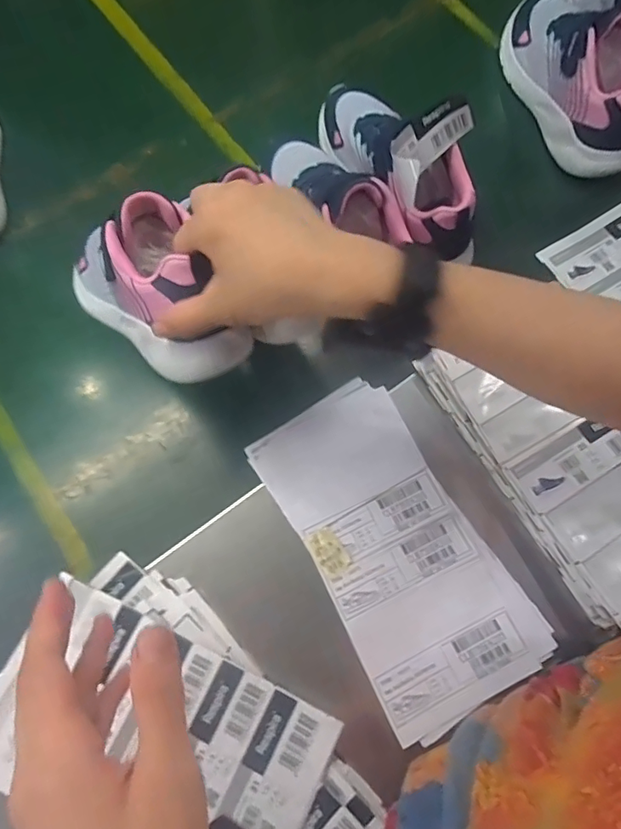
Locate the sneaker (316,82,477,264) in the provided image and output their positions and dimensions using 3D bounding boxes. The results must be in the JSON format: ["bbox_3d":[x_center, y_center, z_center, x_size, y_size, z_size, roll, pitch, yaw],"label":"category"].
[{"bbox_3d":[0.080,-0.259,0.489,0.088,0.087,0.223,-29,59,-11],"label":"sneaker"}]

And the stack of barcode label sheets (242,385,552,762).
[{"bbox_3d":[0.067,0.106,0.418,0.143,0.044,0.262,-28,73,-10],"label":"stack of barcode label sheets"}]

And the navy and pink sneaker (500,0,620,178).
[{"bbox_3d":[0.288,-0.385,0.542,0.089,0.101,0.233,-10,75,-5],"label":"navy and pink sneaker"}]

